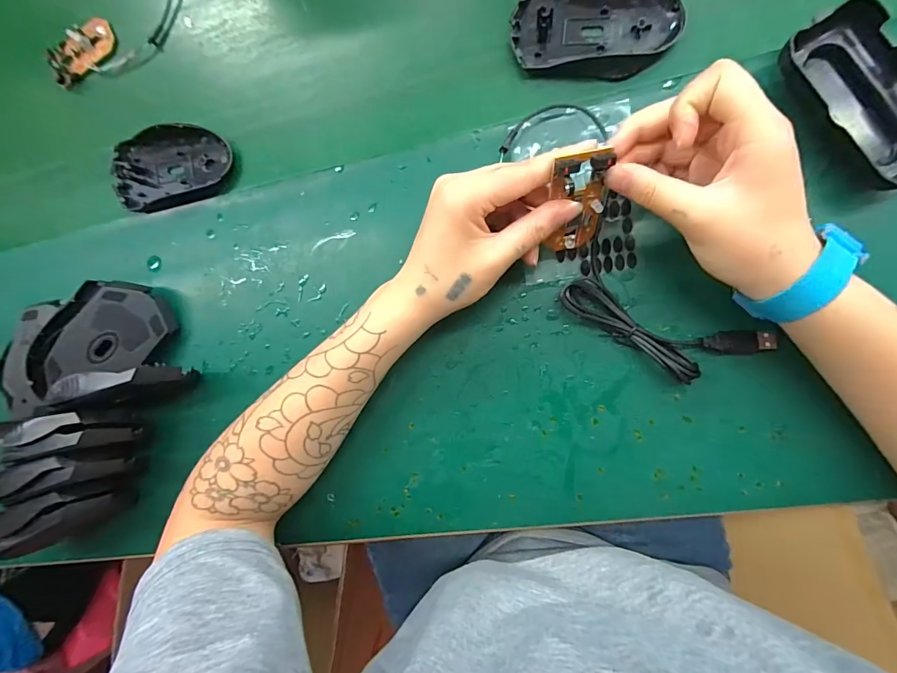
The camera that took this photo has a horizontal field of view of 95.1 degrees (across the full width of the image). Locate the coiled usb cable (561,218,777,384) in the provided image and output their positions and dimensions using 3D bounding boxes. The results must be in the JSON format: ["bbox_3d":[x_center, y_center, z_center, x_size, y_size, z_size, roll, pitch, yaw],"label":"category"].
[{"bbox_3d":[0.142,-0.014,0.278,0.134,0.019,0.058,36,96,9],"label":"coiled usb cable"}]

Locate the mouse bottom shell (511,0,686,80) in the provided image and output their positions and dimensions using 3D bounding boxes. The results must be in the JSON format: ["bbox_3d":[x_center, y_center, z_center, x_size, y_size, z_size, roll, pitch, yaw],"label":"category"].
[{"bbox_3d":[0.104,-0.222,0.291,0.112,0.015,0.063,3,90,11],"label":"mouse bottom shell"}]

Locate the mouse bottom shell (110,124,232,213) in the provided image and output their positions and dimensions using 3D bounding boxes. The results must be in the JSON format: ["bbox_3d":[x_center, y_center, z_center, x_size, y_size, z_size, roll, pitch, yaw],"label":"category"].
[{"bbox_3d":[-0.236,-0.143,0.351,0.101,0.018,0.066,-4,89,11],"label":"mouse bottom shell"}]

